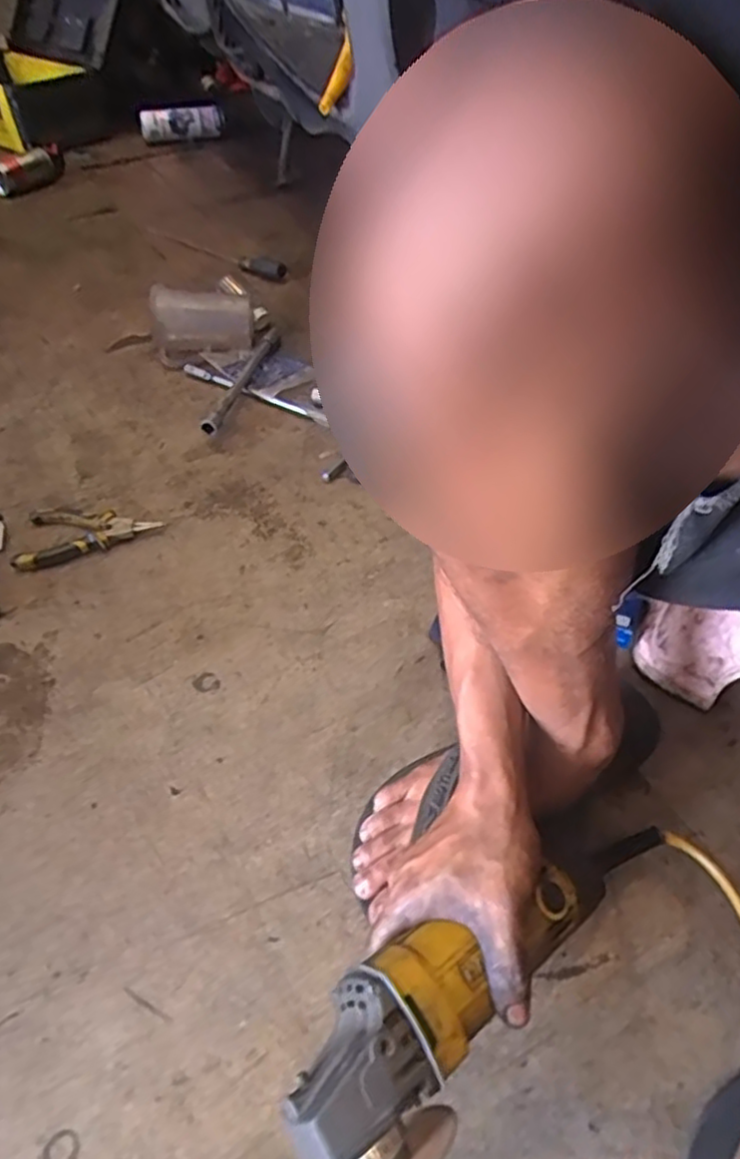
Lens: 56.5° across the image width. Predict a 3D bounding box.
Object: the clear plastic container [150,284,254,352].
[{"bbox_3d":[-0.235,-0.359,0.971,0.137,0.084,0.064,-4,47,0],"label":"clear plastic container"}]

